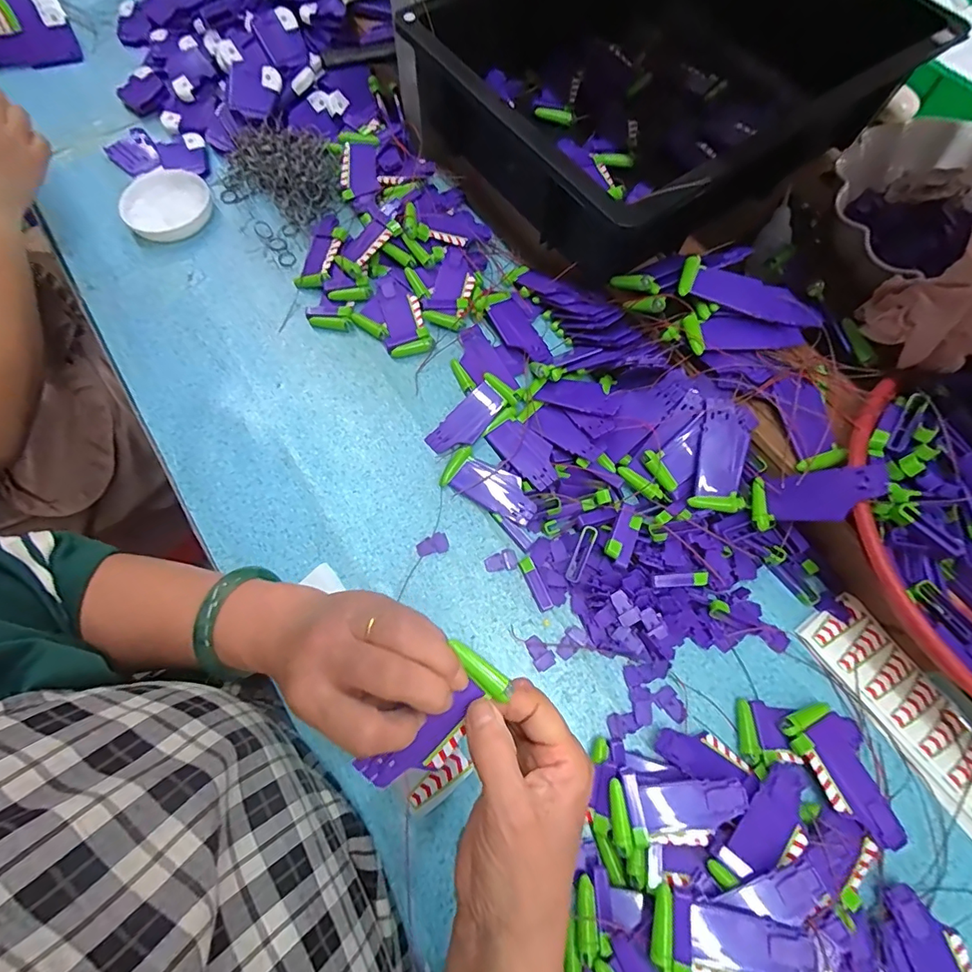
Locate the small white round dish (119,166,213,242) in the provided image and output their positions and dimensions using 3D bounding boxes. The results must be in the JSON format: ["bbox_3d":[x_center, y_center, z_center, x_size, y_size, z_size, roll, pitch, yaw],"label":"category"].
[{"bbox_3d":[-0.354,-0.315,0.541,0.089,0.020,0.108,-31,72,-12],"label":"small white round dish"}]

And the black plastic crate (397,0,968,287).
[{"bbox_3d":[0.177,-0.400,0.480,0.420,0.107,0.308,-36,73,-14],"label":"black plastic crate"}]

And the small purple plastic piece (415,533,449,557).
[{"bbox_3d":[-0.046,0.050,0.416,0.027,0.004,0.017,-13,69,-6],"label":"small purple plastic piece"}]

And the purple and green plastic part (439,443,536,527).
[{"bbox_3d":[0.004,0.000,0.426,0.088,0.021,0.038,29,71,10],"label":"purple and green plastic part"}]

